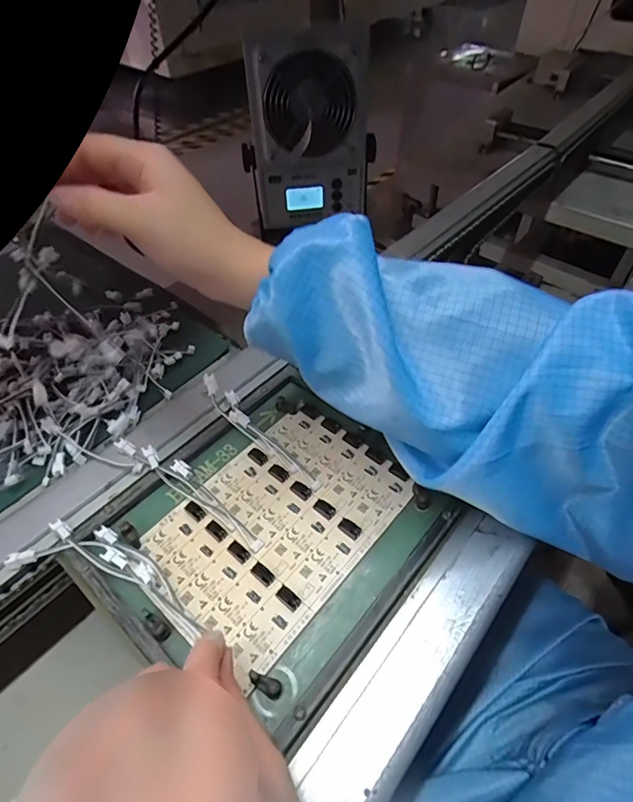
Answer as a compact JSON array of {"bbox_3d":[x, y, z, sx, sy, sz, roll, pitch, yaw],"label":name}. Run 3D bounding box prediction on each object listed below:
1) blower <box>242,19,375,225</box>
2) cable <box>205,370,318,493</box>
[{"bbox_3d":[-0.007,-0.341,0.594,0.155,0.216,0.086,-15,47,-9],"label":"blower"},{"bbox_3d":[-0.049,0.024,0.382,0.022,0.023,0.135,-34,59,-28],"label":"cable"}]

